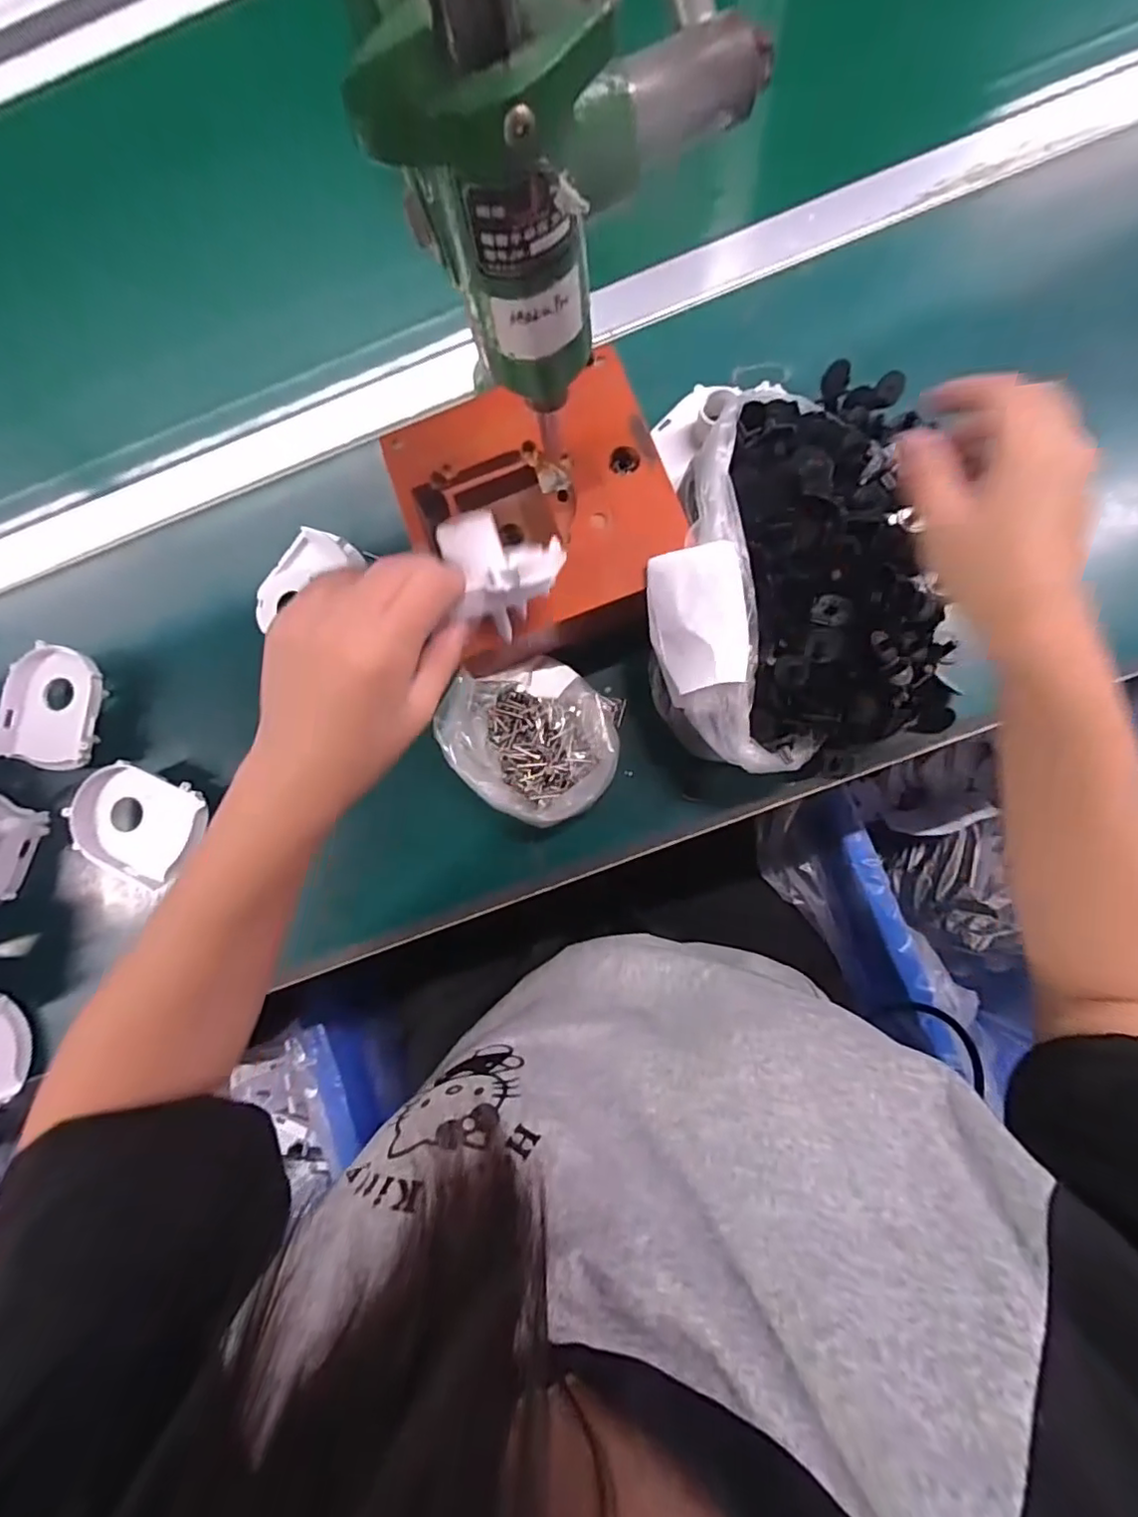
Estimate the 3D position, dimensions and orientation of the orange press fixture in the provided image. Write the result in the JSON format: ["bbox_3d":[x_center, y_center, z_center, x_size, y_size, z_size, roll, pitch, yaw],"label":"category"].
[{"bbox_3d":[-0.019,-0.150,0.374,0.147,0.064,0.152,-21,81,2],"label":"orange press fixture"}]

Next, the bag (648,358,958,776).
[{"bbox_3d":[0.125,-0.113,0.355,0.179,0.083,0.229,-13,82,4],"label":"bag"}]

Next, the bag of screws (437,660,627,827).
[{"bbox_3d":[-0.025,-0.014,0.386,0.111,0.031,0.094,28,86,8],"label":"bag of screws"}]

